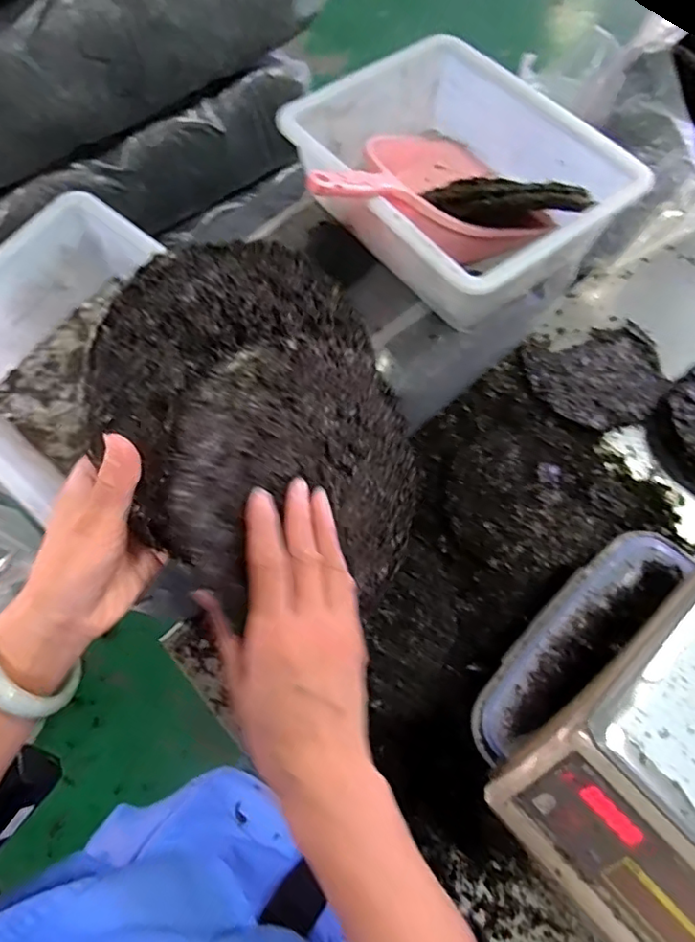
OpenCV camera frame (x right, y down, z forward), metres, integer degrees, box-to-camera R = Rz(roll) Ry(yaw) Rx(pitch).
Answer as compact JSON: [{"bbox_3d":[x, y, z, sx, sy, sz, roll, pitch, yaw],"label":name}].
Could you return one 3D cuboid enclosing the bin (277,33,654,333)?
[{"bbox_3d":[0.133,-0.365,0.695,0.282,0.119,0.360,-37,73,-11],"label":"bin"}]

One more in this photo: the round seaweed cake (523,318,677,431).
[{"bbox_3d":[0.371,-0.141,0.837,0.196,0.030,0.160,-15,71,-4],"label":"round seaweed cake"}]

